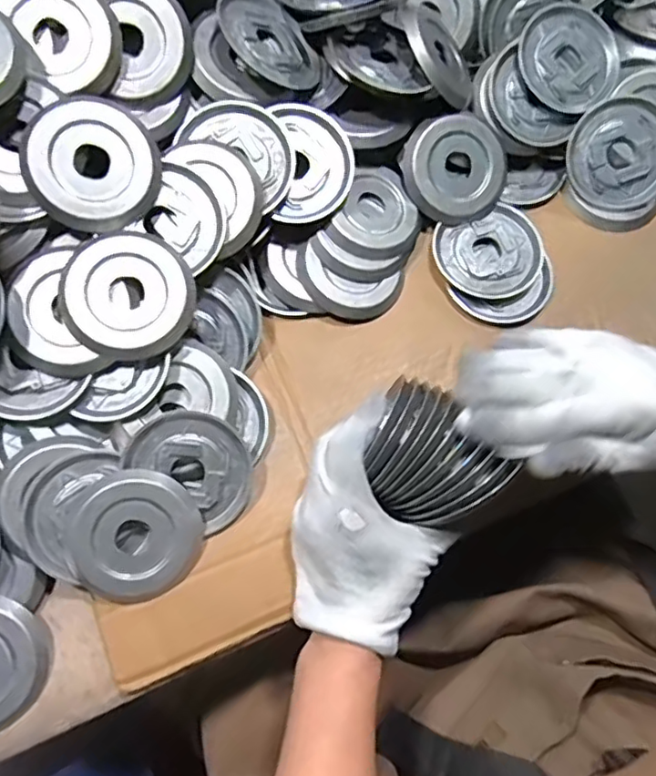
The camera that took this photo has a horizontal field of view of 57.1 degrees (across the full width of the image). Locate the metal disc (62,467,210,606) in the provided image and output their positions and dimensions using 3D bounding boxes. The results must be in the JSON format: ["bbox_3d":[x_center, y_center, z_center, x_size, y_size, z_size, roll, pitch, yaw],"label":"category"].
[{"bbox_3d":[-0.125,0.096,0.392,0.082,0.009,0.080,0,88,-10],"label":"metal disc"}]

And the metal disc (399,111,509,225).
[{"bbox_3d":[0.099,-0.171,0.468,0.080,0.016,0.080,-1,97,-9],"label":"metal disc"}]

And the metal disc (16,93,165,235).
[{"bbox_3d":[-0.154,-0.146,0.393,0.083,0.012,0.081,-1,93,-19],"label":"metal disc"}]

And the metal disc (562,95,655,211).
[{"bbox_3d":[0.236,-0.188,0.486,0.083,0.008,0.082,0,101,2],"label":"metal disc"}]

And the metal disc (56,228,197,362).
[{"bbox_3d":[-0.131,-0.061,0.394,0.080,0.007,0.083,1,85,-11],"label":"metal disc"}]

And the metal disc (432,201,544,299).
[{"bbox_3d":[0.128,-0.105,0.474,0.083,0.008,0.072,-21,74,-8],"label":"metal disc"}]

